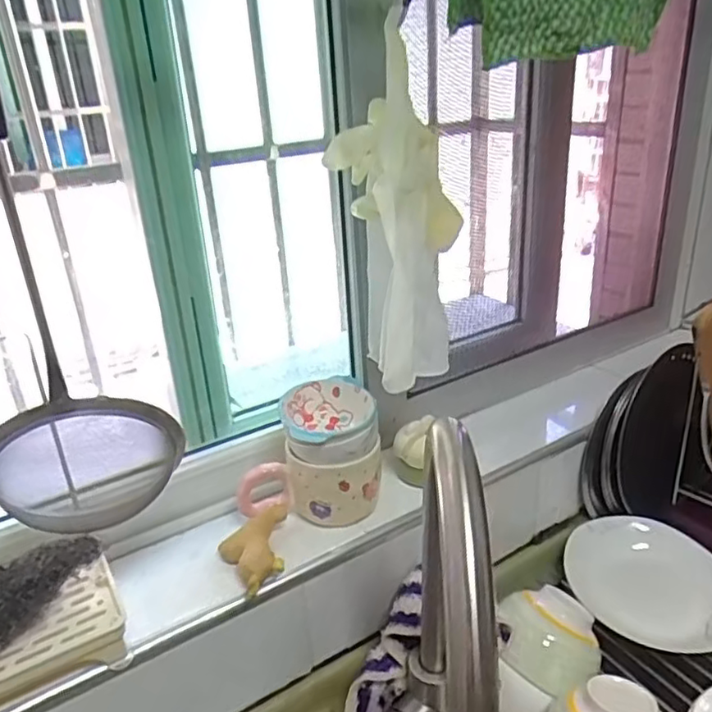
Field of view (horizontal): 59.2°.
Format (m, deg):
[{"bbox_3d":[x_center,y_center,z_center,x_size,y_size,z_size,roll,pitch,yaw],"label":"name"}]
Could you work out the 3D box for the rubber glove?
[{"bbox_3d":[0.032,-0.109,0.507,0.095,0.269,0.093,-2,24,2],"label":"rubber glove"}]

